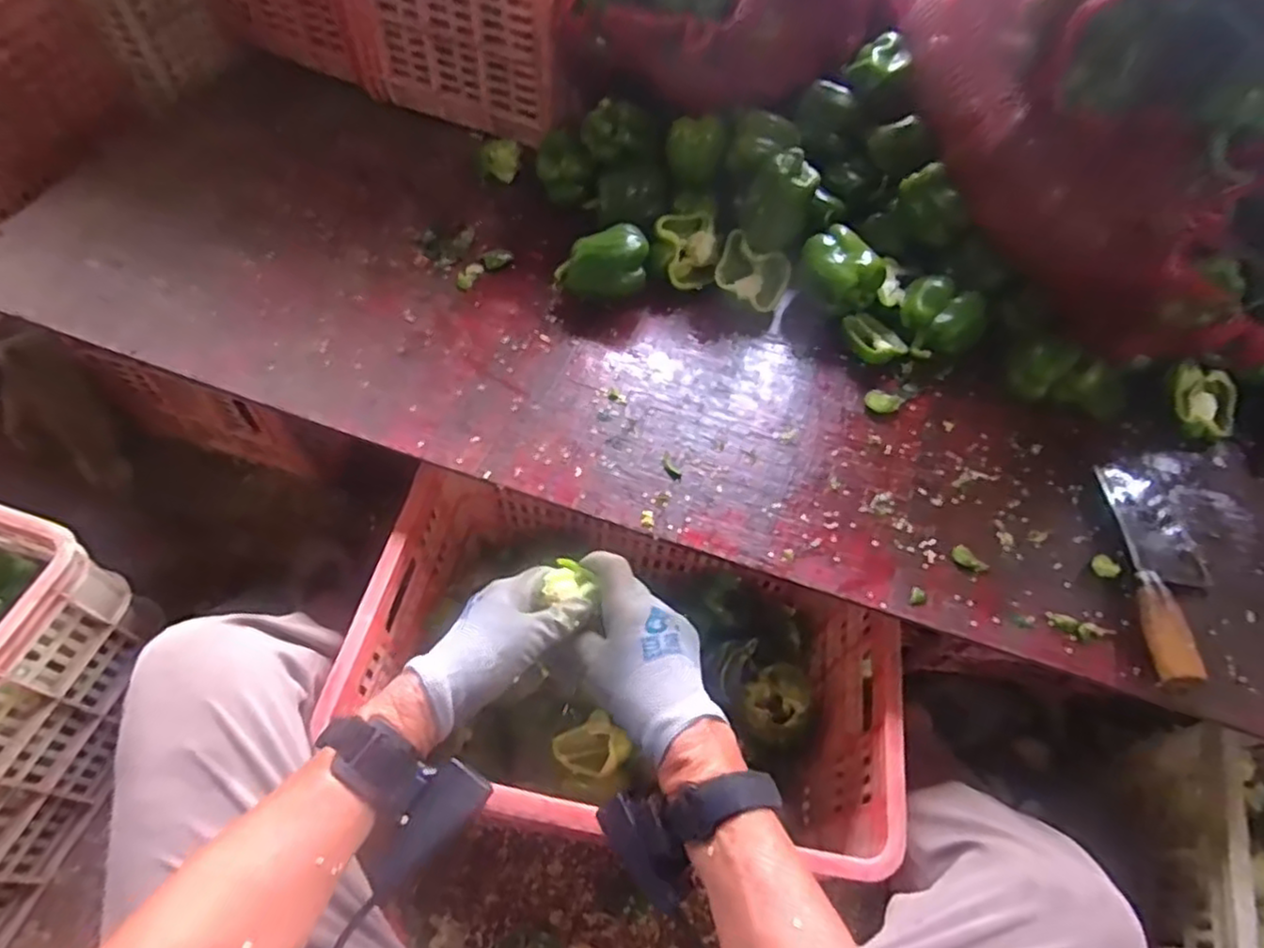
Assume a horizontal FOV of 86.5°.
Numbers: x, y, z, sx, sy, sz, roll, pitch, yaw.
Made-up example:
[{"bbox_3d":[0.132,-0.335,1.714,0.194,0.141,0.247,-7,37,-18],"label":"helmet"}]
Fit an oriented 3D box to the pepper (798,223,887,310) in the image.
[{"bbox_3d":[0.232,-0.234,0.762,0.075,0.055,0.089,-25,63,-18],"label":"pepper"}]

